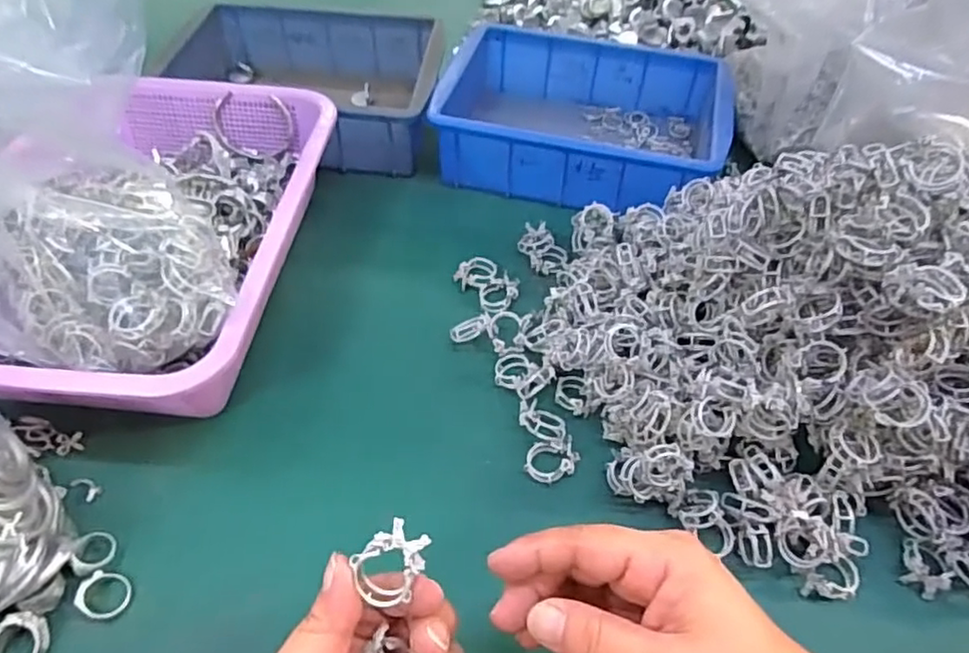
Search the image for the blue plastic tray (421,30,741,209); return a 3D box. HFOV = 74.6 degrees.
[{"bbox_3d":[0.088,-0.189,0.583,0.247,0.071,0.174,13,51,8],"label":"blue plastic tray"}]

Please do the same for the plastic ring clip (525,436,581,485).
[{"bbox_3d":[0.042,0.082,0.396,0.034,0.005,0.025,-25,64,-4],"label":"plastic ring clip"}]

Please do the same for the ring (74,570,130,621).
[{"bbox_3d":[-0.203,0.143,0.340,0.025,0.004,0.023,33,45,-2],"label":"ring"}]

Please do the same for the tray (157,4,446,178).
[{"bbox_3d":[-0.167,-0.233,0.608,0.249,0.062,0.183,5,51,1],"label":"tray"}]

